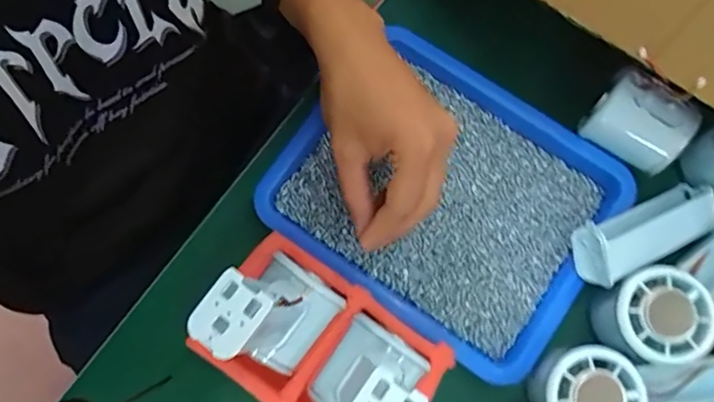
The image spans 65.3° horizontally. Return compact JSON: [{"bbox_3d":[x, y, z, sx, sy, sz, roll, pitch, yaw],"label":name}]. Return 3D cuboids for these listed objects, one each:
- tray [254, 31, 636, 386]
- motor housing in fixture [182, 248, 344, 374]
[{"bbox_3d":[0.061,-0.002,0.390,0.217,0.026,0.170,35,82,6],"label":"tray"},{"bbox_3d":[-0.042,0.061,0.289,0.047,0.117,0.056,38,82,8],"label":"motor housing in fixture"}]

